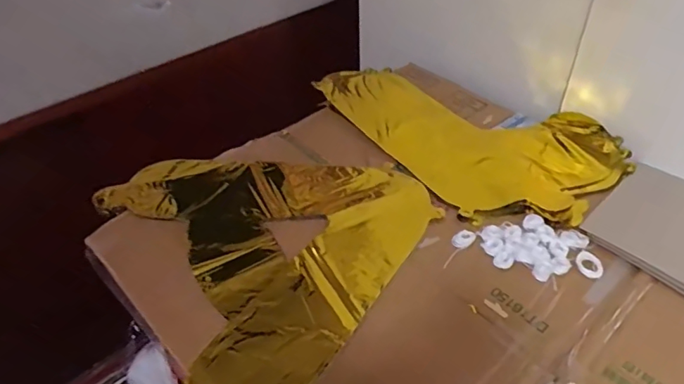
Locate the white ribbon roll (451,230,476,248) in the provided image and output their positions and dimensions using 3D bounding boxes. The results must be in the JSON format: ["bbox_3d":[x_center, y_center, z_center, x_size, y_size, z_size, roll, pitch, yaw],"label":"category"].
[{"bbox_3d":[0.135,0.052,0.581,0.025,0.008,0.018,-18,46,-17],"label":"white ribbon roll"}]

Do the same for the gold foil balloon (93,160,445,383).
[{"bbox_3d":[-0.120,0.054,0.593,0.351,0.023,0.353,25,49,24],"label":"gold foil balloon"}]

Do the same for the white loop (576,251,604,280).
[{"bbox_3d":[0.261,0.077,0.551,0.028,0.004,0.030,25,49,25],"label":"white loop"}]

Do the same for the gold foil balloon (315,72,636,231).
[{"bbox_3d":[0.161,-0.100,0.726,0.235,0.023,0.413,-27,49,-25],"label":"gold foil balloon"}]

